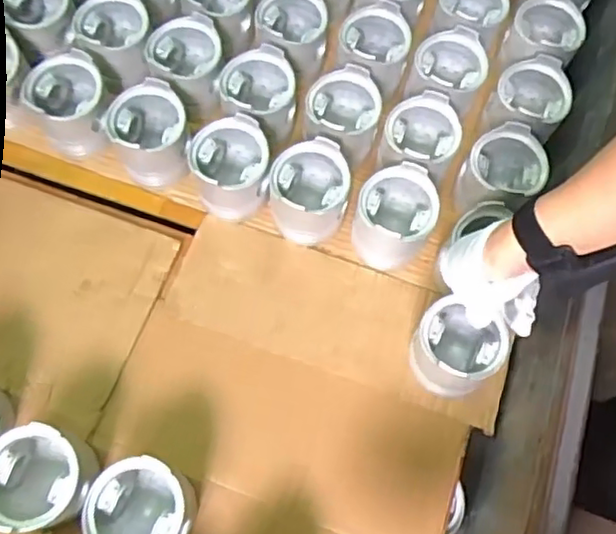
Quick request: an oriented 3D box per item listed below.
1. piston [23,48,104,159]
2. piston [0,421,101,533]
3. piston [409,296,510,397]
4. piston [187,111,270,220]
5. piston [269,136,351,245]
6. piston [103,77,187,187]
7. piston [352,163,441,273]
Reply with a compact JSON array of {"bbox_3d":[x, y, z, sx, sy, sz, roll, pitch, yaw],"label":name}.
[{"bbox_3d":[-0.272,-0.183,0.722,0.080,0.098,0.085,1,68,-3],"label":"piston"},{"bbox_3d":[-0.245,0.196,0.577,0.082,0.093,0.085,1,68,-3],"label":"piston"},{"bbox_3d":[0.144,0.080,0.617,0.079,0.075,0.078,1,68,-3],"label":"piston"},{"bbox_3d":[-0.087,-0.108,0.701,0.081,0.094,0.085,1,68,-3],"label":"piston"},{"bbox_3d":[0.000,-0.079,0.692,0.081,0.095,0.085,1,68,-3],"label":"piston"},{"bbox_3d":[-0.179,-0.146,0.713,0.083,0.096,0.084,1,68,-3],"label":"piston"},{"bbox_3d":[0.092,-0.050,0.687,0.079,0.091,0.095,26,69,7],"label":"piston"}]

